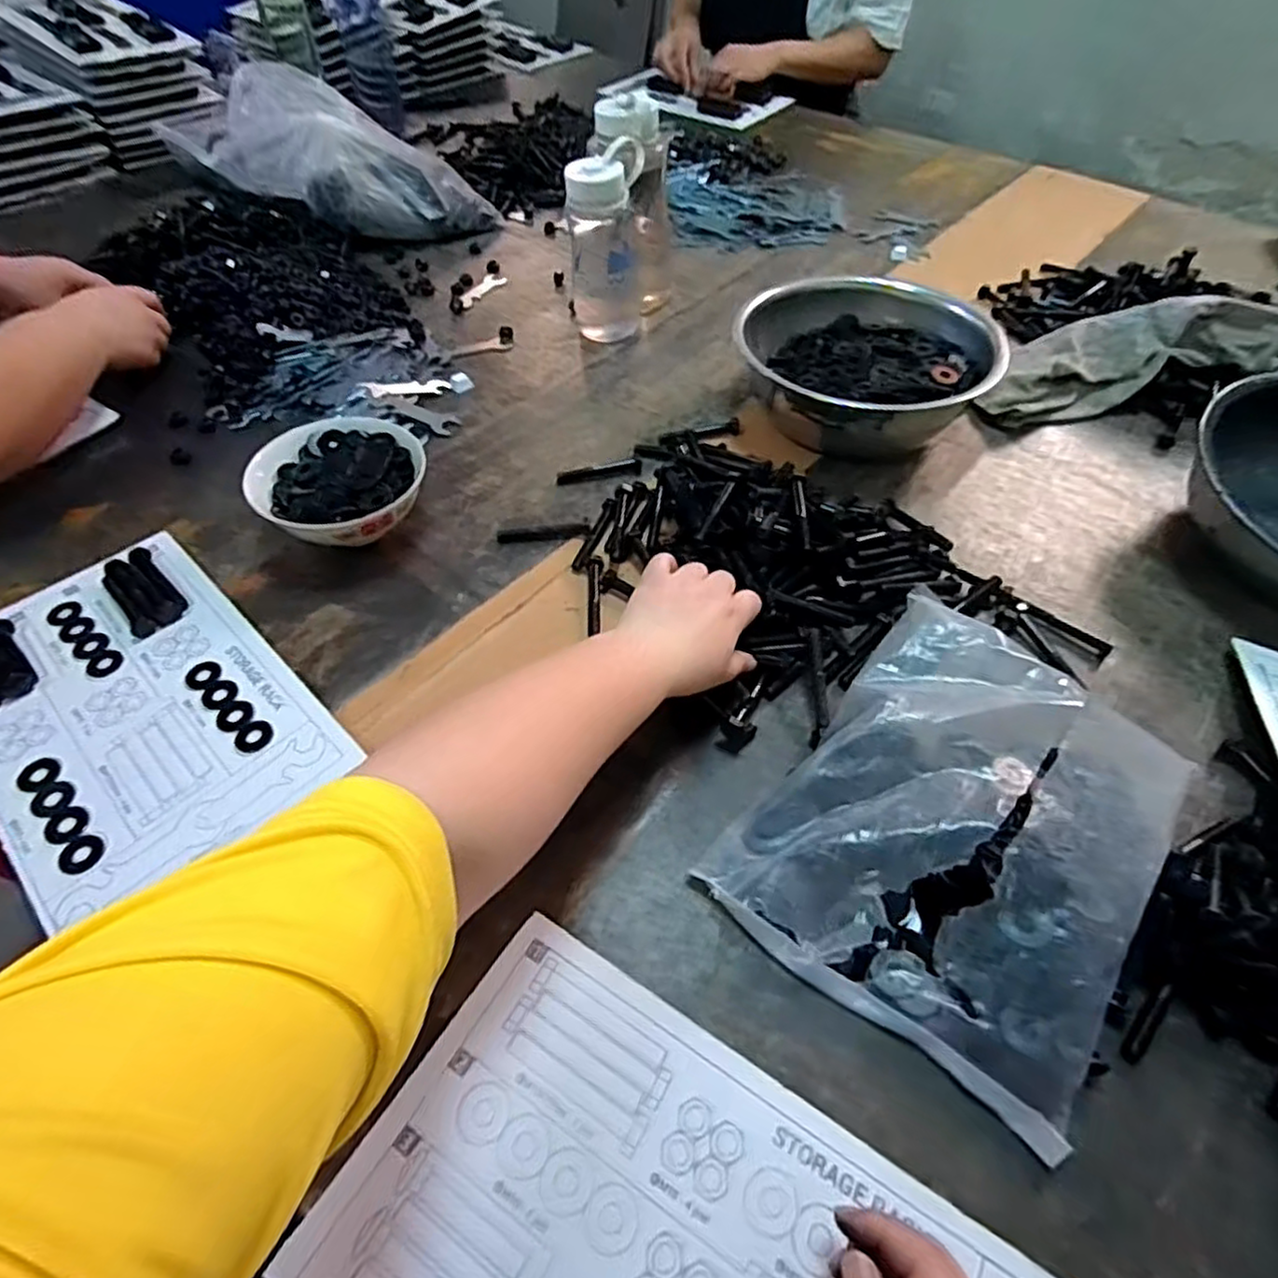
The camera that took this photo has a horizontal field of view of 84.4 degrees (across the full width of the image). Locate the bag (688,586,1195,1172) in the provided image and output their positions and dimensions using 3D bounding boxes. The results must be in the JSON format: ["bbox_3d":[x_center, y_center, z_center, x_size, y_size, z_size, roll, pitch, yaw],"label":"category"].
[{"bbox_3d":[0.192,0.113,0.416,0.203,0.067,0.240,36,60,22],"label":"bag"}]

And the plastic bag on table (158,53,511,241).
[{"bbox_3d":[-0.454,-0.701,0.995,0.503,0.139,0.190,31,58,20],"label":"plastic bag on table"}]

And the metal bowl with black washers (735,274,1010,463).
[{"bbox_3d":[0.216,-0.270,0.687,0.232,0.098,0.190,21,55,13],"label":"metal bowl with black washers"}]

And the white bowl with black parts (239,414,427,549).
[{"bbox_3d":[-0.250,-0.127,0.601,0.134,0.057,0.130,0,52,0],"label":"white bowl with black parts"}]

